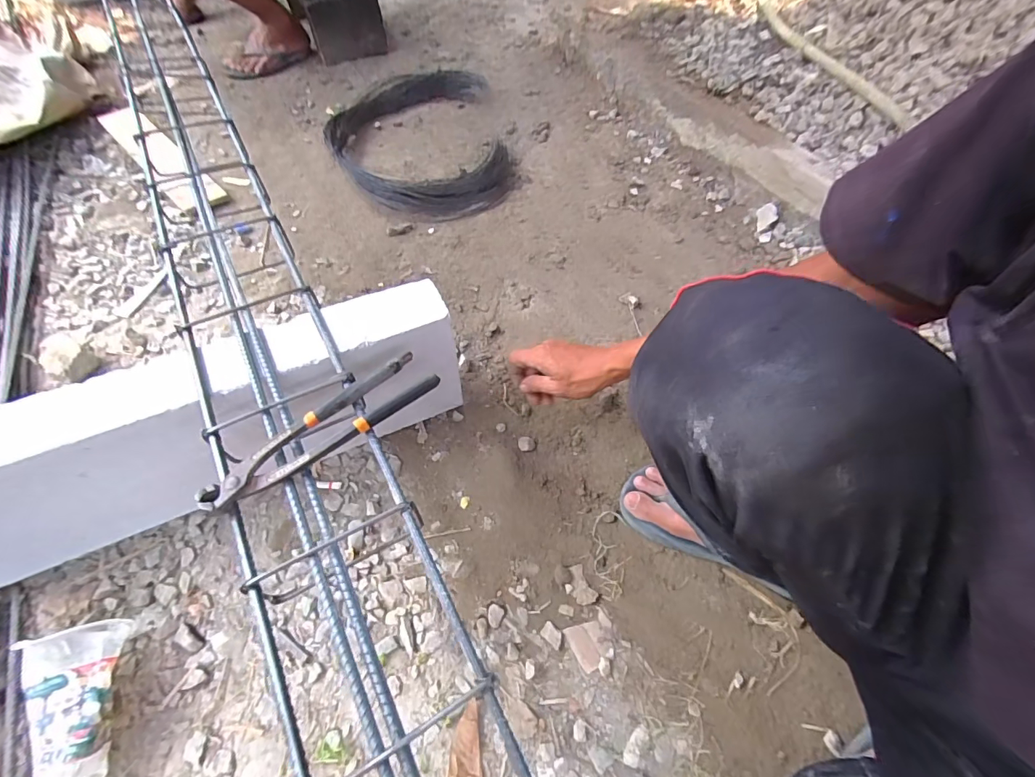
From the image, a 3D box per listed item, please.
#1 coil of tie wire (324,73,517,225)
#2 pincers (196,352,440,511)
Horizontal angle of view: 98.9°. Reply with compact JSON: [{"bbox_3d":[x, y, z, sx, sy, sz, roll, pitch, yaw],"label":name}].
[{"bbox_3d":[-0.243,-0.626,1.071,0.407,0.050,0.687,-8,59,-5],"label":"coil of tie wire"},{"bbox_3d":[-0.179,0.034,0.411,0.216,0.016,0.056,-34,65,-19],"label":"pincers"}]

